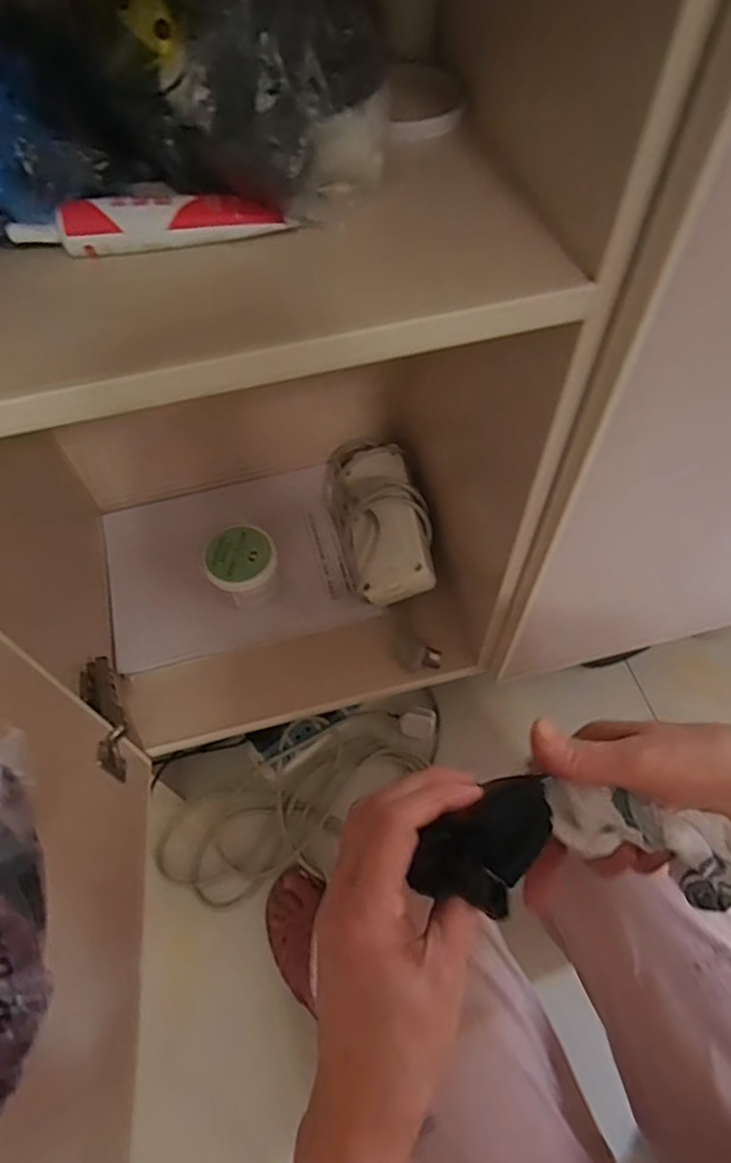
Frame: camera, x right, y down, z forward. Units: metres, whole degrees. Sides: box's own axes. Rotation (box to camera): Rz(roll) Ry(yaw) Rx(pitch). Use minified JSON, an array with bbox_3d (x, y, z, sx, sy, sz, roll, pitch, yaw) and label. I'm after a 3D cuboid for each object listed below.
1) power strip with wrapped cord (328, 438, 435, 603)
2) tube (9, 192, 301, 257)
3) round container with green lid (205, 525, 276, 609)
[{"bbox_3d":[0.016,-0.075,0.729,0.099,0.064,0.223,-14,60,-7],"label":"power strip with wrapped cord"},{"bbox_3d":[-0.106,-0.180,0.319,0.135,0.019,0.022,-6,59,-2],"label":"tube"},{"bbox_3d":[-0.130,-0.013,0.697,0.070,0.071,0.076,-1,59,1],"label":"round container with green lid"}]

